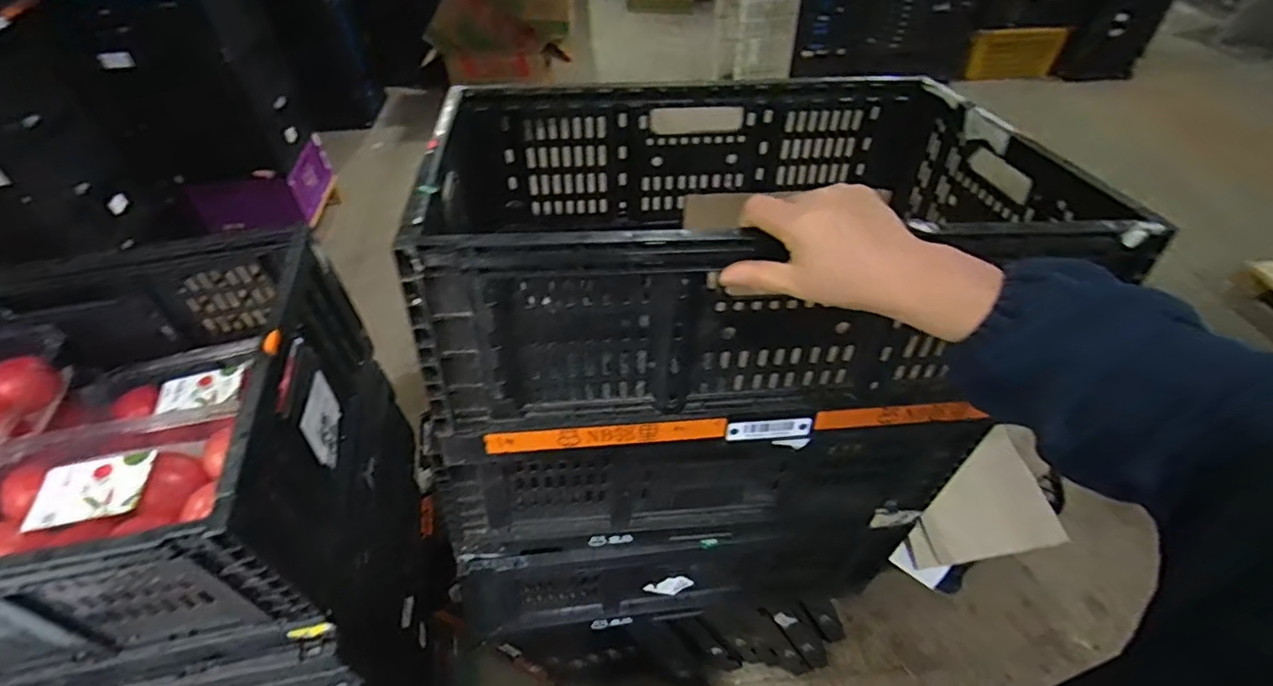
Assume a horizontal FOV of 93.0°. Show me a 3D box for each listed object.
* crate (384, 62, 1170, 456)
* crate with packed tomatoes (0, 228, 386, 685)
[{"bbox_3d":[0.105,-0.133,0.636,0.588,0.230,0.409,-6,46,-5],"label":"crate"},{"bbox_3d":[-0.634,0.120,0.612,0.611,0.215,0.389,-9,46,-7],"label":"crate with packed tomatoes"}]

